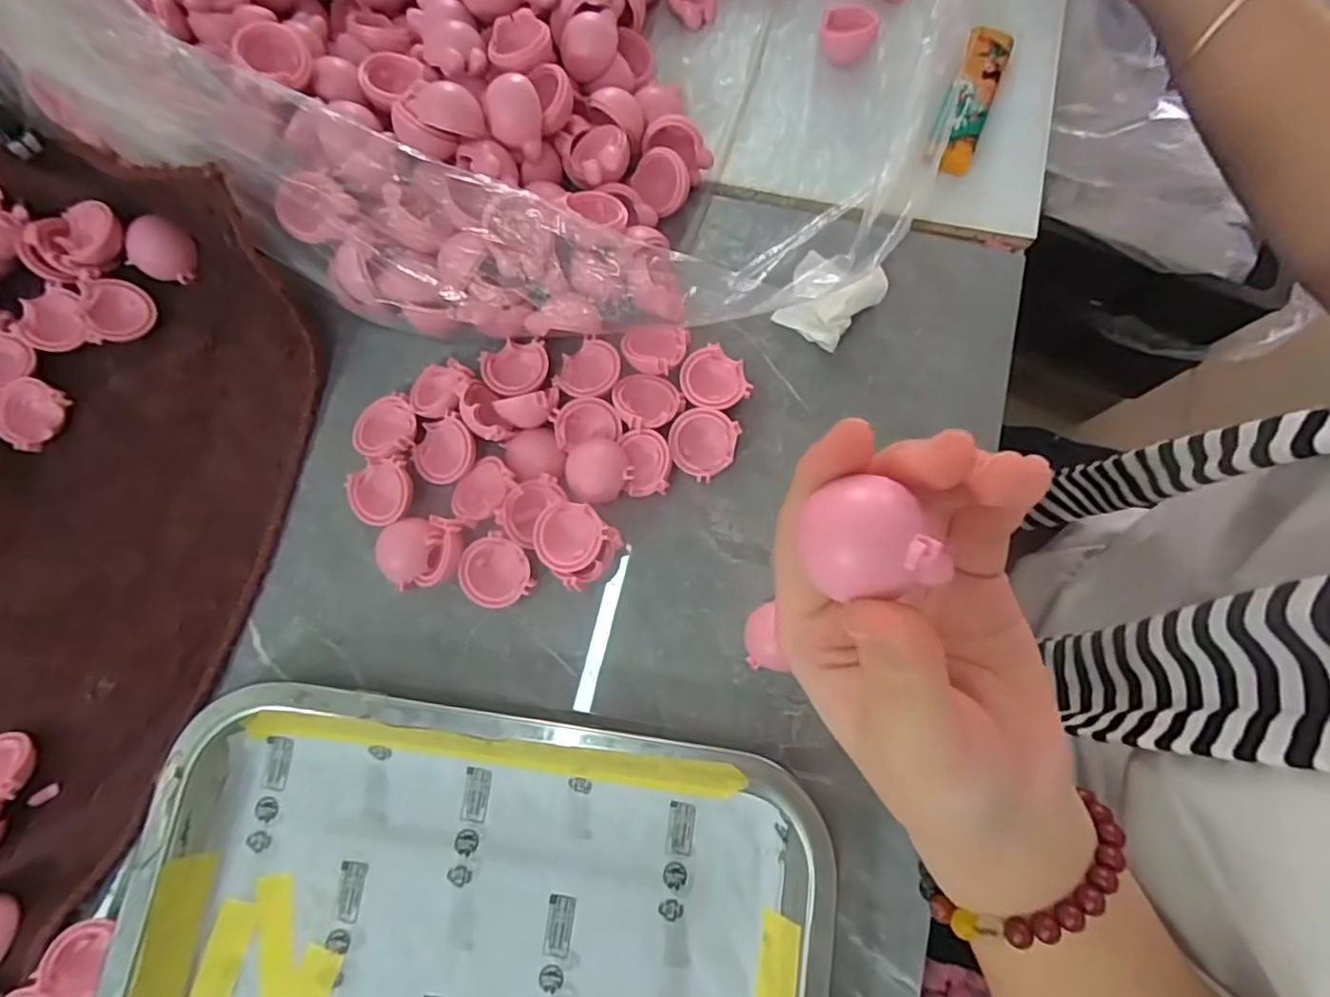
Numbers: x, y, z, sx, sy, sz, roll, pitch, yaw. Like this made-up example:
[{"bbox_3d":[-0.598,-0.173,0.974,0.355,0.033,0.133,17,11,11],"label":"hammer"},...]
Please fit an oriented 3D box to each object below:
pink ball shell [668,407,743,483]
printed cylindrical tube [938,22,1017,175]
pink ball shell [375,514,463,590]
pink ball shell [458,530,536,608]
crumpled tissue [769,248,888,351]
[{"bbox_3d":[0.017,-0.024,0.284,0.028,0.015,0.030,0,78,1],"label":"pink ball shell"},{"bbox_3d":[0.153,-0.197,0.319,0.021,0.016,0.081,19,79,5],"label":"printed cylindrical tube"},{"bbox_3d":[-0.105,0.023,0.275,0.039,0.020,0.030,-4,78,1],"label":"pink ball shell"},{"bbox_3d":[-0.073,0.033,0.274,0.029,0.019,0.029,0,78,1],"label":"pink ball shell"},{"bbox_3d":[0.077,-0.095,0.296,0.040,0.018,0.045,35,81,8],"label":"crumpled tissue"}]

